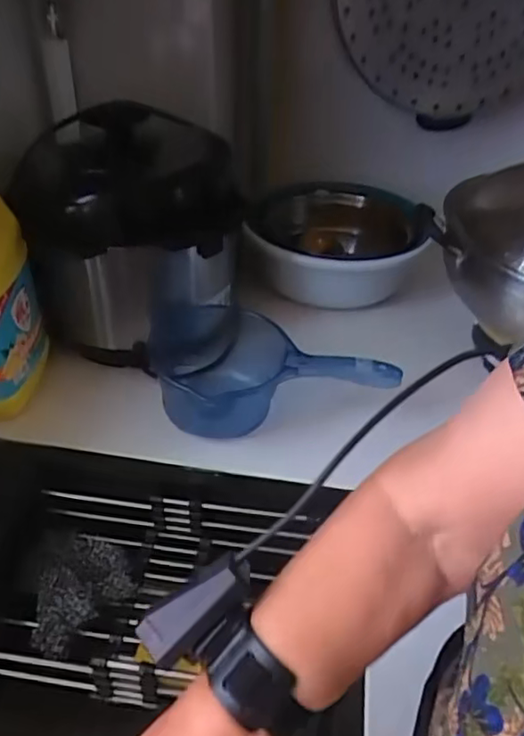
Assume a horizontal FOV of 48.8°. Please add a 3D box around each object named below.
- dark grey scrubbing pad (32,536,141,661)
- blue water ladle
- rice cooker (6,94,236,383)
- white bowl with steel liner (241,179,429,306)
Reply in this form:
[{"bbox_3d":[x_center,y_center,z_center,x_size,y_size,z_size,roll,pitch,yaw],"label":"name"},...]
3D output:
[{"bbox_3d":[-0.189,0.217,0.579,0.093,0.029,0.110,30,46,31],"label":"dark grey scrubbing pad"},{"bbox_3d":[0.003,0.004,0.701,0.268,0.108,0.126,-2,38,-6],"label":"blue water ladle"},{"bbox_3d":[-0.151,-0.174,0.733,0.221,0.265,0.224,2,38,-1],"label":"rice cooker"},{"bbox_3d":[0.098,-0.189,0.885,0.246,0.117,0.224,1,38,-1],"label":"white bowl with steel liner"}]

